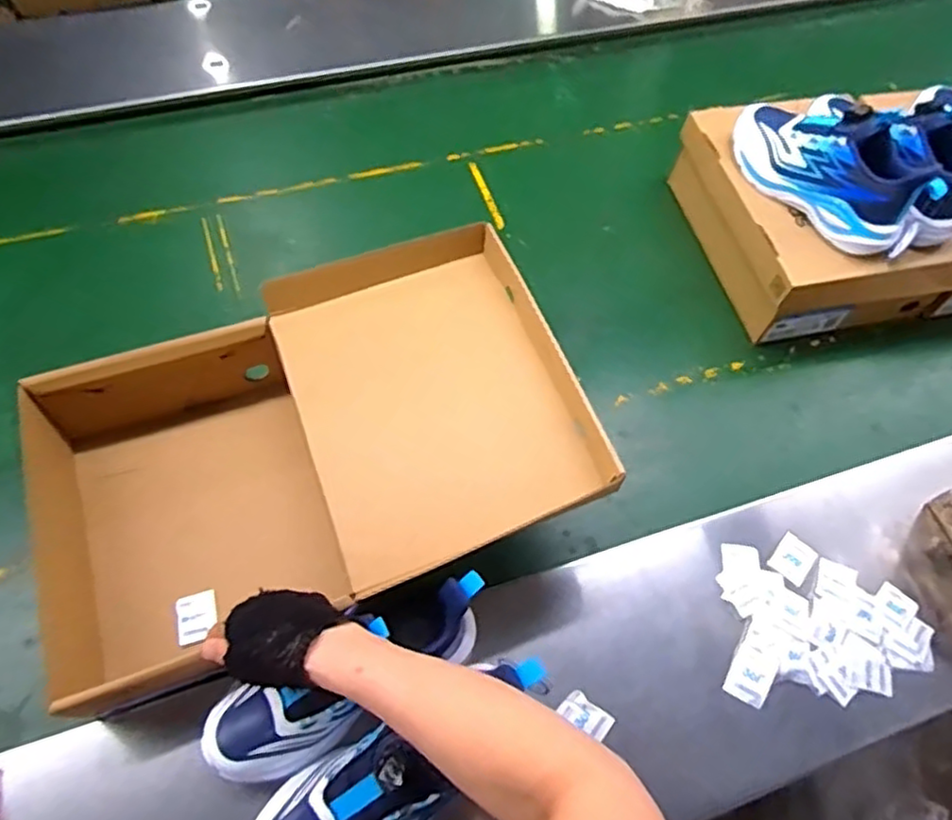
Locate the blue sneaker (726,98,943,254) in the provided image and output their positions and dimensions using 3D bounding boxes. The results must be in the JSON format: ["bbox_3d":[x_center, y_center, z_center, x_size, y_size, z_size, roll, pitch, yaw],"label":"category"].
[{"bbox_3d":[0.402,-0.285,0.755,0.089,0.106,0.244,-30,66,-20],"label":"blue sneaker"}]

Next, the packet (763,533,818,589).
[{"bbox_3d":[0.319,0.151,0.669,0.037,0.008,0.052,38,64,17],"label":"packet"}]

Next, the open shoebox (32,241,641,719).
[{"bbox_3d":[-0.174,0.043,0.640,0.496,0.142,0.309,-18,62,-14],"label":"open shoebox"}]

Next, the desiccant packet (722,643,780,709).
[{"bbox_3d":[0.252,0.243,0.606,0.036,0.013,0.047,32,62,14],"label":"desiccant packet"}]

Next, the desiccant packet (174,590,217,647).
[{"bbox_3d":[-0.265,0.197,0.632,0.035,0.007,0.044,-12,61,-11],"label":"desiccant packet"}]

